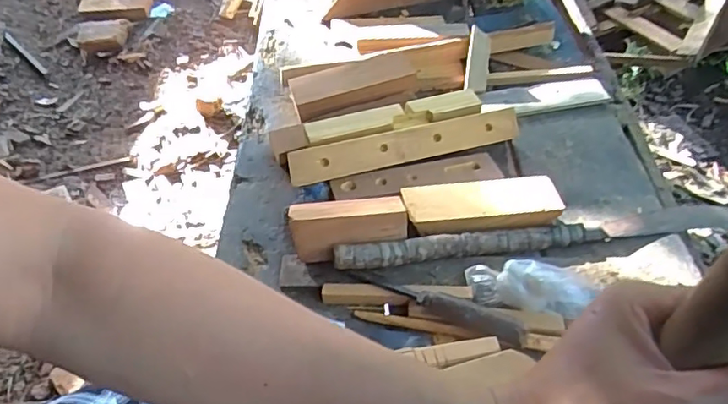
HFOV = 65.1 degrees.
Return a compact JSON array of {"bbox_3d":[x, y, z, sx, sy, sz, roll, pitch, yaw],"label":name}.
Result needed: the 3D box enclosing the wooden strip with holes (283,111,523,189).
[{"bbox_3d":[0.063,-0.092,0.864,0.356,0.022,0.050,-12,49,-10],"label":"wooden strip with holes"}]

